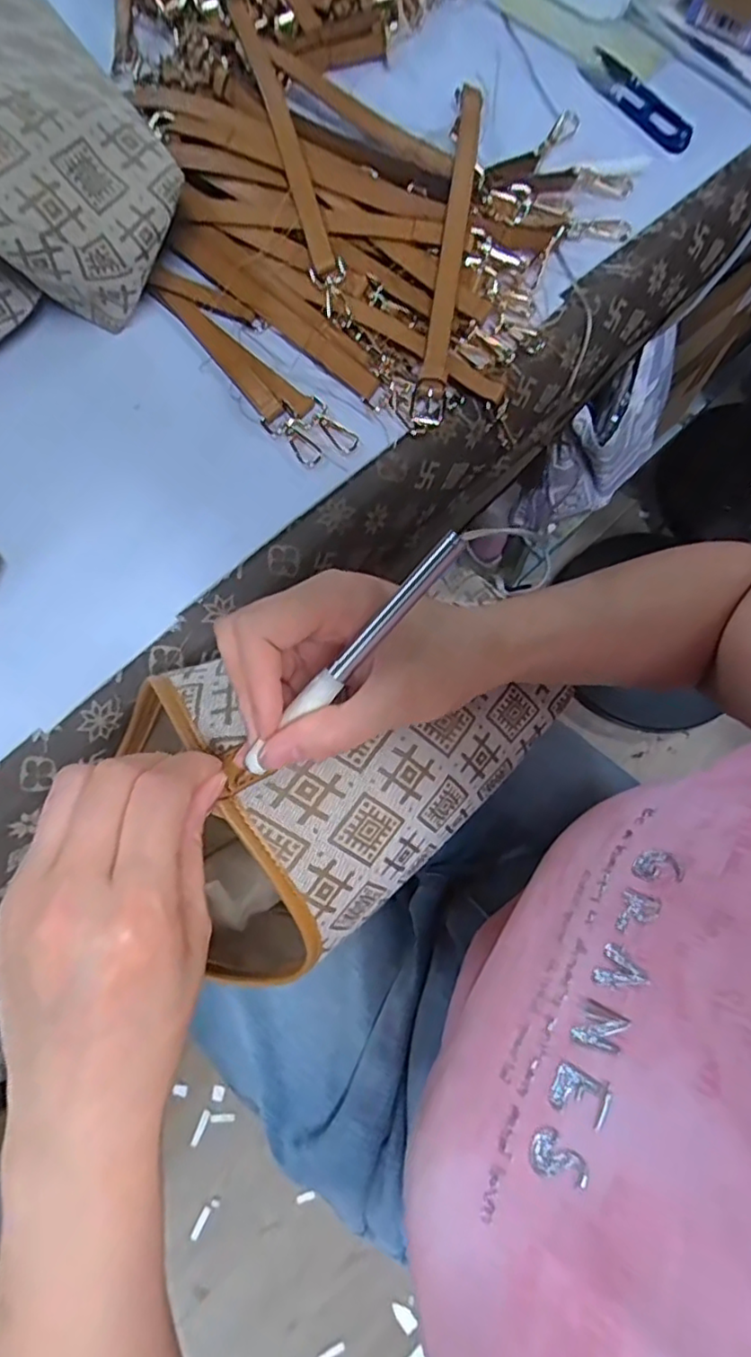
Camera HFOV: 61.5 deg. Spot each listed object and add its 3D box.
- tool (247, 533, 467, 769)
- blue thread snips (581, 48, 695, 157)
[{"bbox_3d":[-0.009,-0.008,0.250,0.009,0.013,0.123,45,101,12],"label":"tool"},{"bbox_3d":[0.206,-0.455,0.496,0.028,0.014,0.121,-29,76,-7],"label":"blue thread snips"}]

